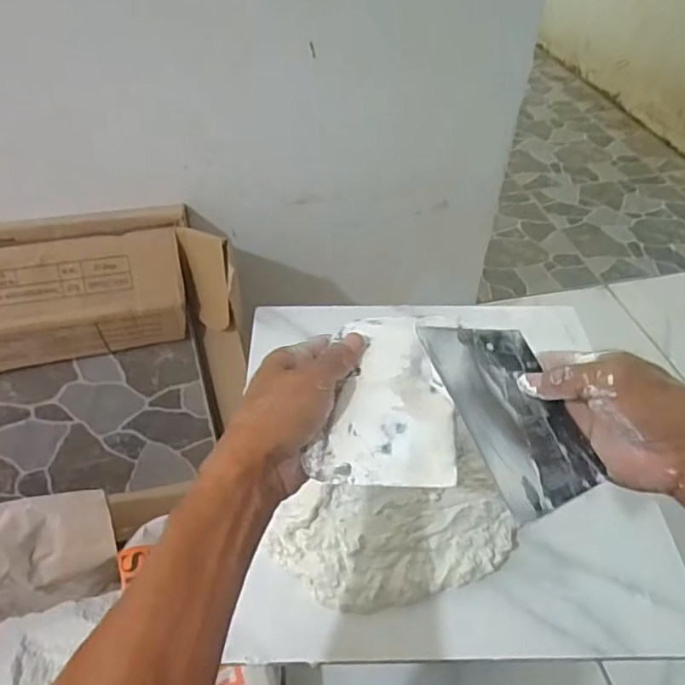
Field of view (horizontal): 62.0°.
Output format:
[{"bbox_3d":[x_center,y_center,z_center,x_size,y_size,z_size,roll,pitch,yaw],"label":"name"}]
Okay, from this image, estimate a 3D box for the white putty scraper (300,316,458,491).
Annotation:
[{"bbox_3d":[0.030,0.032,0.377,0.084,0.004,0.141,-3,44,13],"label":"white putty scraper"}]

